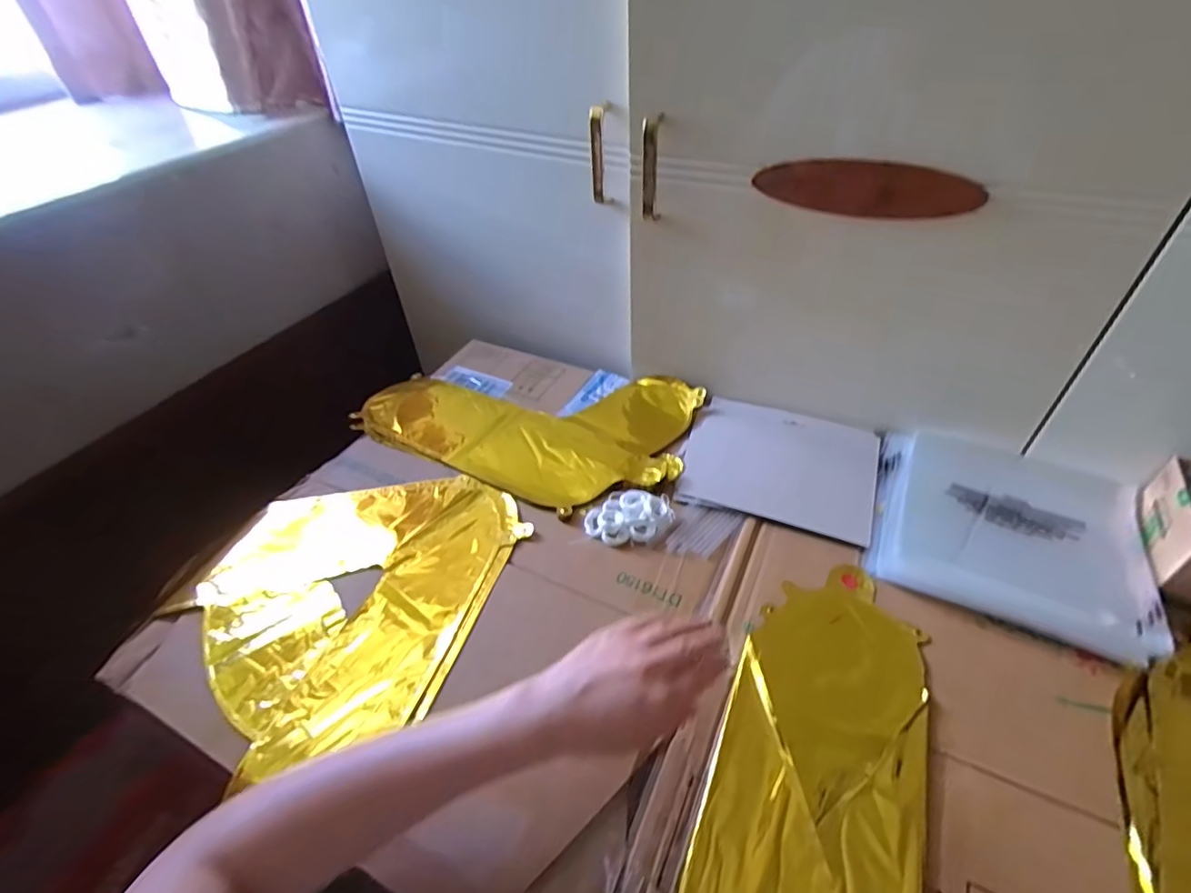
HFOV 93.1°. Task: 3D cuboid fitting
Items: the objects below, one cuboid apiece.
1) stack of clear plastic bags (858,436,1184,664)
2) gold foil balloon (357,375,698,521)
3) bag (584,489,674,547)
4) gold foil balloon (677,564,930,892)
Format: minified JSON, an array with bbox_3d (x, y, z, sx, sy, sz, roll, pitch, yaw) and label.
[{"bbox_3d":[0.396,0.073,0.546,0.225,0.018,0.215,18,49,21],"label":"stack of clear plastic bags"},{"bbox_3d":[-0.094,-0.028,0.711,0.419,0.037,0.243,11,47,15],"label":"gold foil balloon"},{"bbox_3d":[0.034,0.071,0.580,0.086,0.012,0.060,-6,45,-1],"label":"bag"},{"bbox_3d":[0.147,0.270,0.392,0.142,0.011,0.420,14,49,18],"label":"gold foil balloon"}]

